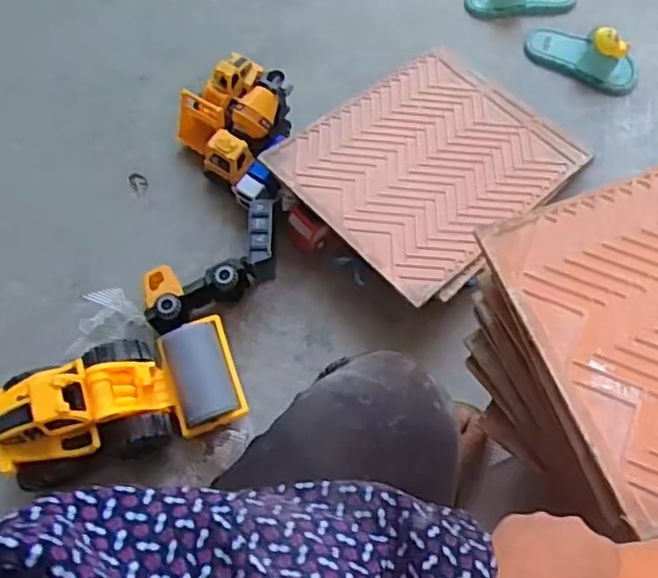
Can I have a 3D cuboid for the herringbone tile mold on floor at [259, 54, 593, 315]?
[{"bbox_3d":[0.131,-0.161,0.831,0.336,0.011,0.268,-40,78,-24],"label":"herringbone tile mold on floor"}]

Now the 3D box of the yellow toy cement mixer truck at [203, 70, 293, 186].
[{"bbox_3d":[-0.098,-0.203,0.840,0.062,0.069,0.150,35,74,12],"label":"yellow toy cement mixer truck"}]

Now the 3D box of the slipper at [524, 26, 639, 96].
[{"bbox_3d":[0.363,-0.337,0.918,0.164,0.056,0.069,28,72,10],"label":"slipper"}]

